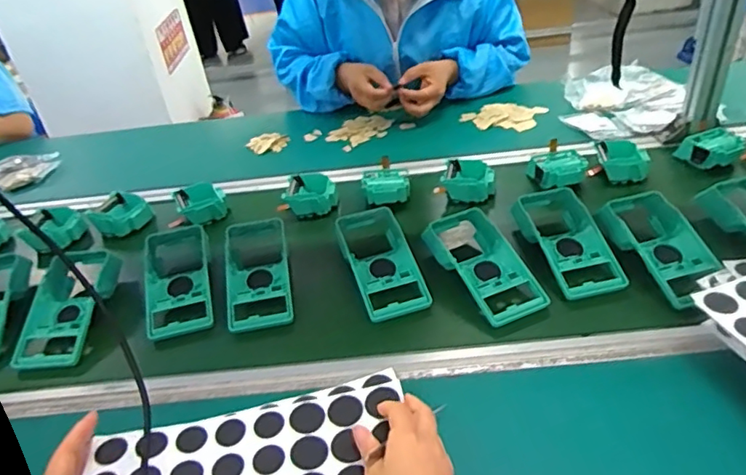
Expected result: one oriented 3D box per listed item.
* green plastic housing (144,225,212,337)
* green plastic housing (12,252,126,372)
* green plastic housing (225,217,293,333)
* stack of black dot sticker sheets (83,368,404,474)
[{"bbox_3d":[-0.262,0.058,0.764,0.089,0.044,0.191,-15,37,-9],"label":"green plastic housing"},{"bbox_3d":[-0.399,0.096,0.736,0.093,0.041,0.185,1,47,3],"label":"green plastic housing"},{"bbox_3d":[-0.155,0.045,0.755,0.086,0.048,0.192,-12,37,-5],"label":"green plastic housing"},{"bbox_3d":[-0.108,0.215,0.511,0.283,0.034,0.141,-13,37,-7],"label":"stack of black dot sticker sheets"}]

